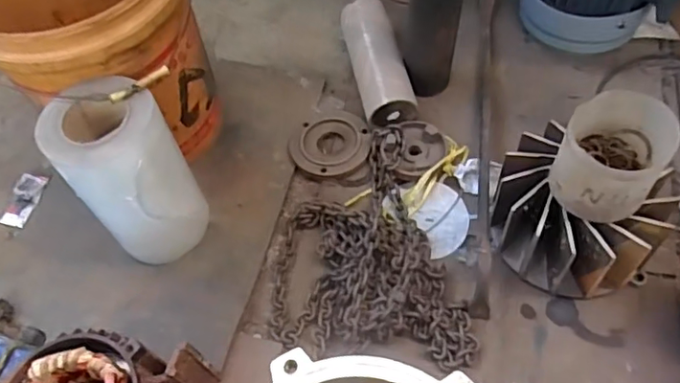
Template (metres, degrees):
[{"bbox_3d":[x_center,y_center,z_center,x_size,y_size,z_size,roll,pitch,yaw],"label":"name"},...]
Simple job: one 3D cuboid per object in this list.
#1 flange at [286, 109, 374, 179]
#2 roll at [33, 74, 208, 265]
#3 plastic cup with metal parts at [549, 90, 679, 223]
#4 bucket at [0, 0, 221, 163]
[{"bbox_3d":[-0.013,-0.085,0.908,0.129,0.011,0.129,-1,58,2],"label":"flange"},{"bbox_3d":[-0.269,-0.010,0.747,0.131,0.263,0.154,-40,64,-20],"label":"roll"},{"bbox_3d":[0.318,-0.039,0.661,0.107,0.102,0.115,-1,58,2],"label":"plastic cup with metal parts"},{"bbox_3d":[-0.340,-0.207,0.814,0.281,0.288,0.286,-31,61,-16],"label":"bucket"}]

